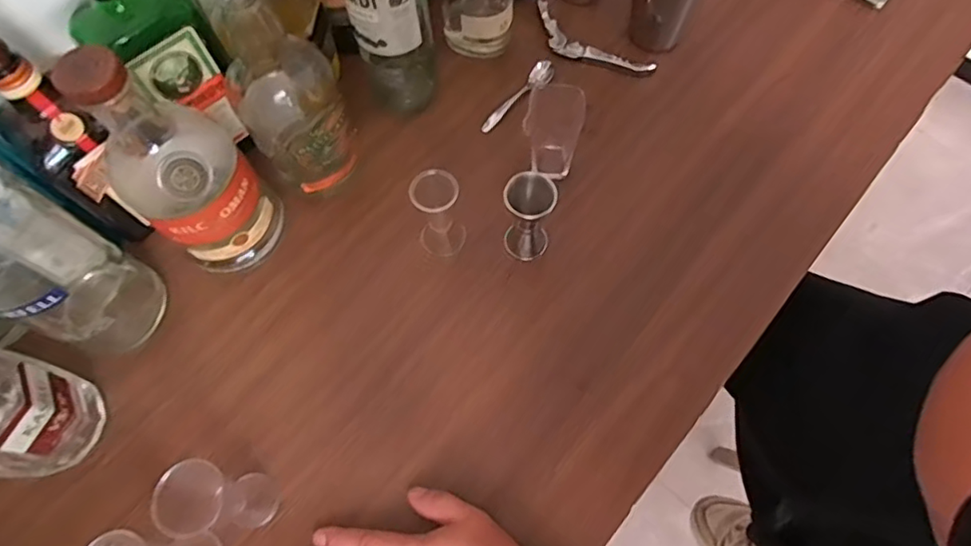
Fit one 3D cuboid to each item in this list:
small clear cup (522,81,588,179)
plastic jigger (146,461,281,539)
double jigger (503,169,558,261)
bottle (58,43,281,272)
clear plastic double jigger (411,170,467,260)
[{"bbox_3d":[0.063,-0.129,0.531,0.049,0.089,0.046,0,68,0],"label":"small clear cup"},{"bbox_3d":[-0.190,0.161,0.406,0.041,0.110,0.043,-5,68,-2],"label":"plastic jigger"},{"bbox_3d":[0.037,-0.048,0.502,0.042,0.092,0.039,12,69,5],"label":"double jigger"},{"bbox_3d":[-0.248,-0.088,0.453,0.107,0.214,0.093,36,73,14],"label":"bottle"},{"bbox_3d":[-0.041,-0.052,0.506,0.041,0.086,0.039,0,68,0],"label":"clear plastic double jigger"}]

